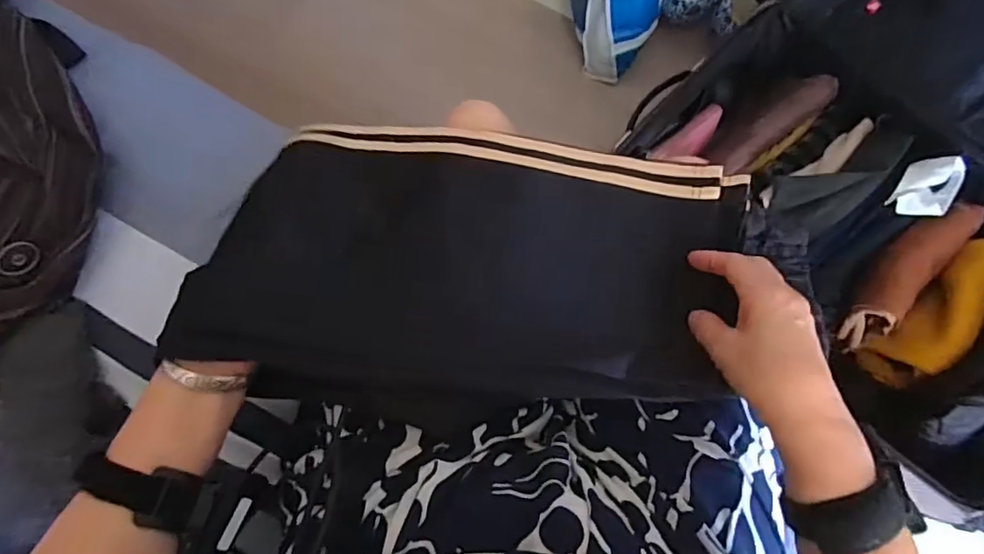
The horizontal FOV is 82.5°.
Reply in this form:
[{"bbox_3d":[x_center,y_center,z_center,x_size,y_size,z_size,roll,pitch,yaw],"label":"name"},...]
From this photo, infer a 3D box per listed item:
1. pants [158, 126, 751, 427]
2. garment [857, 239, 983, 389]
[{"bbox_3d":[-0.019,-0.007,0.447,0.410,0.037,0.237,9,79,2],"label":"pants"},{"bbox_3d":[0.675,0.055,0.842,0.081,0.076,0.257,41,95,8],"label":"garment"}]

